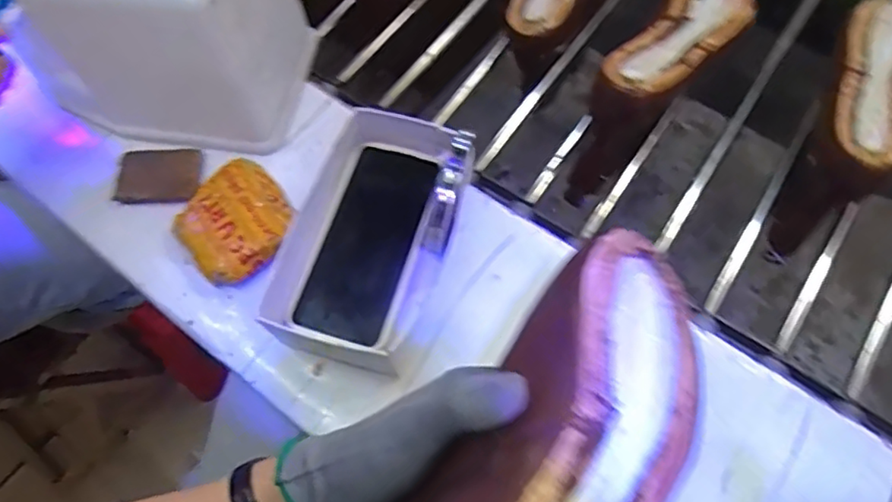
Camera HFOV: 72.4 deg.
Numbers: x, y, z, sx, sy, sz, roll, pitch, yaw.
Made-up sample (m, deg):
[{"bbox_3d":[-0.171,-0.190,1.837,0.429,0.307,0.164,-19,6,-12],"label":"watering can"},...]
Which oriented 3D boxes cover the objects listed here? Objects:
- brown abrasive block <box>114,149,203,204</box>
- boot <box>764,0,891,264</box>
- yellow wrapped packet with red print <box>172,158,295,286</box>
[{"bbox_3d":[-0.246,-0.066,0.522,0.070,0.007,0.052,-2,64,2],"label":"brown abrasive block"},{"bbox_3d":[0.365,-0.122,0.555,0.078,0.115,0.255,30,69,16],"label":"boot"},{"bbox_3d":[-0.168,-0.024,0.491,0.087,0.015,0.088,-39,68,-15],"label":"yellow wrapped packet with red print"}]

